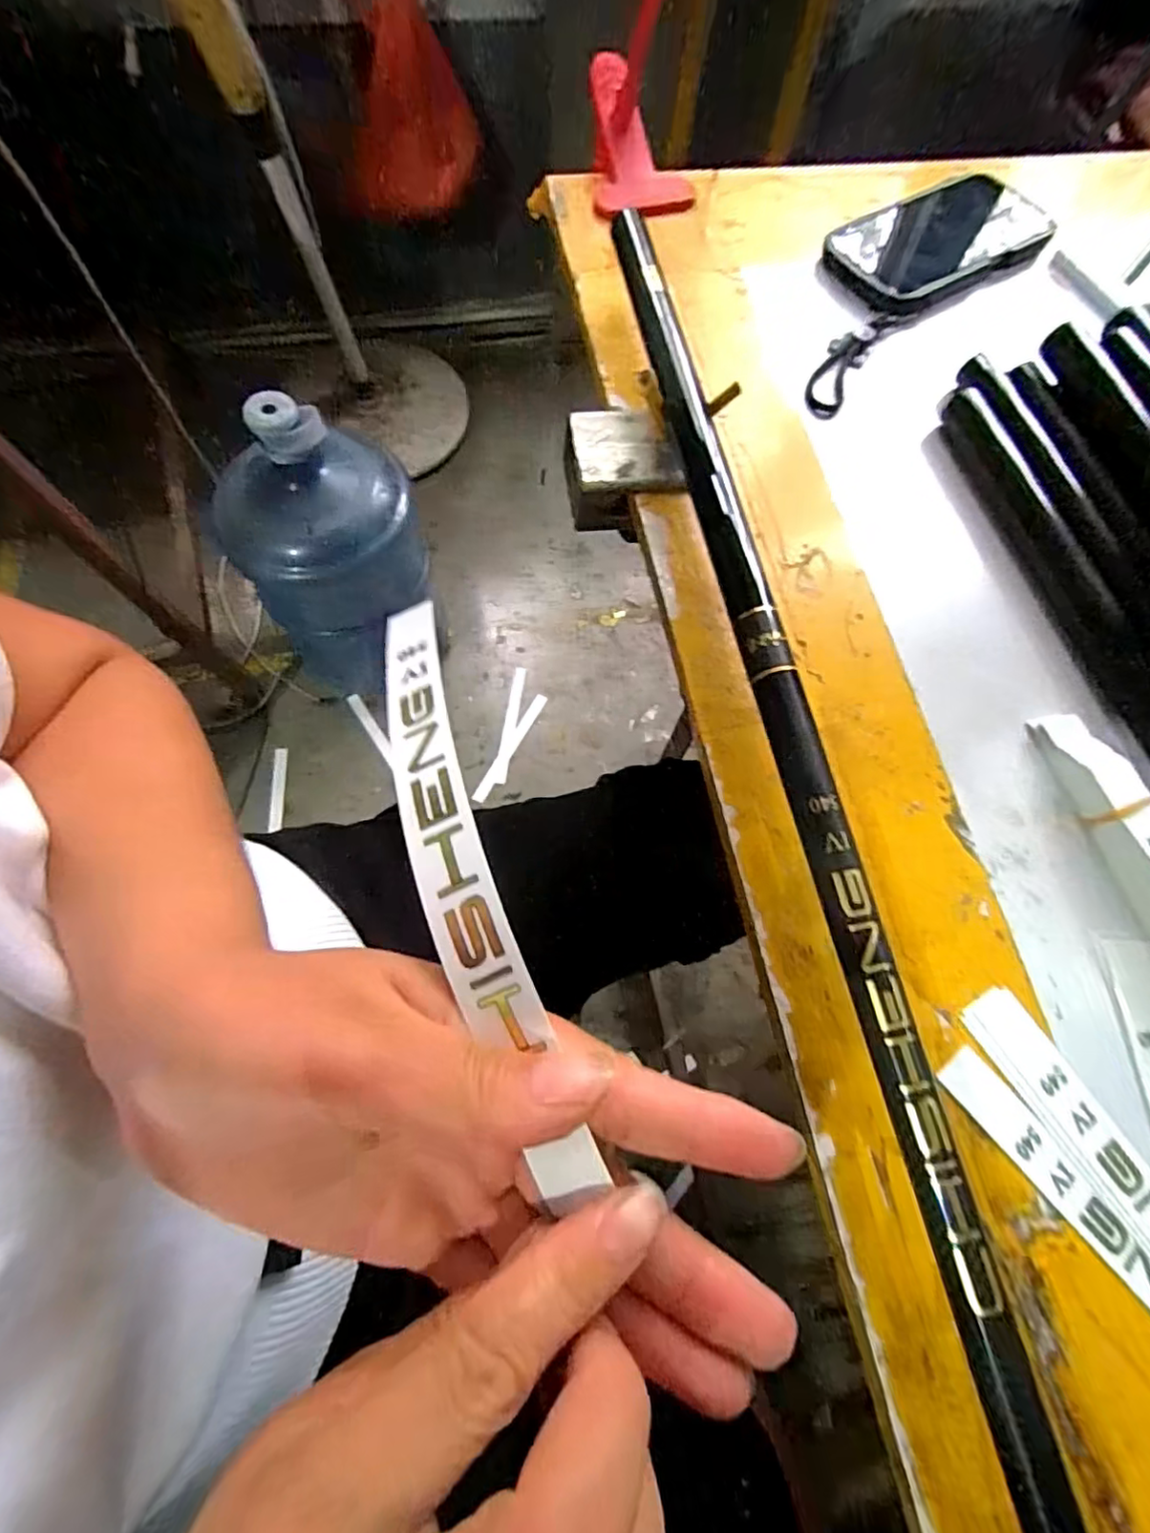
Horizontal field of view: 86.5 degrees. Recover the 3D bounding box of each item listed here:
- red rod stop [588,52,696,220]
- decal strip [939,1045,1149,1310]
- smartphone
[{"bbox_3d":[0.048,-0.437,0.424,0.068,0.045,0.086,-3,69,-4],"label":"red rod stop"},{"bbox_3d":[0.226,0.198,0.219,0.028,0.004,0.221,-38,76,-14],"label":"decal strip"},{"bbox_3d":[0.253,-0.360,0.418,0.166,0.010,0.083,-29,74,-11],"label":"smartphone"}]

